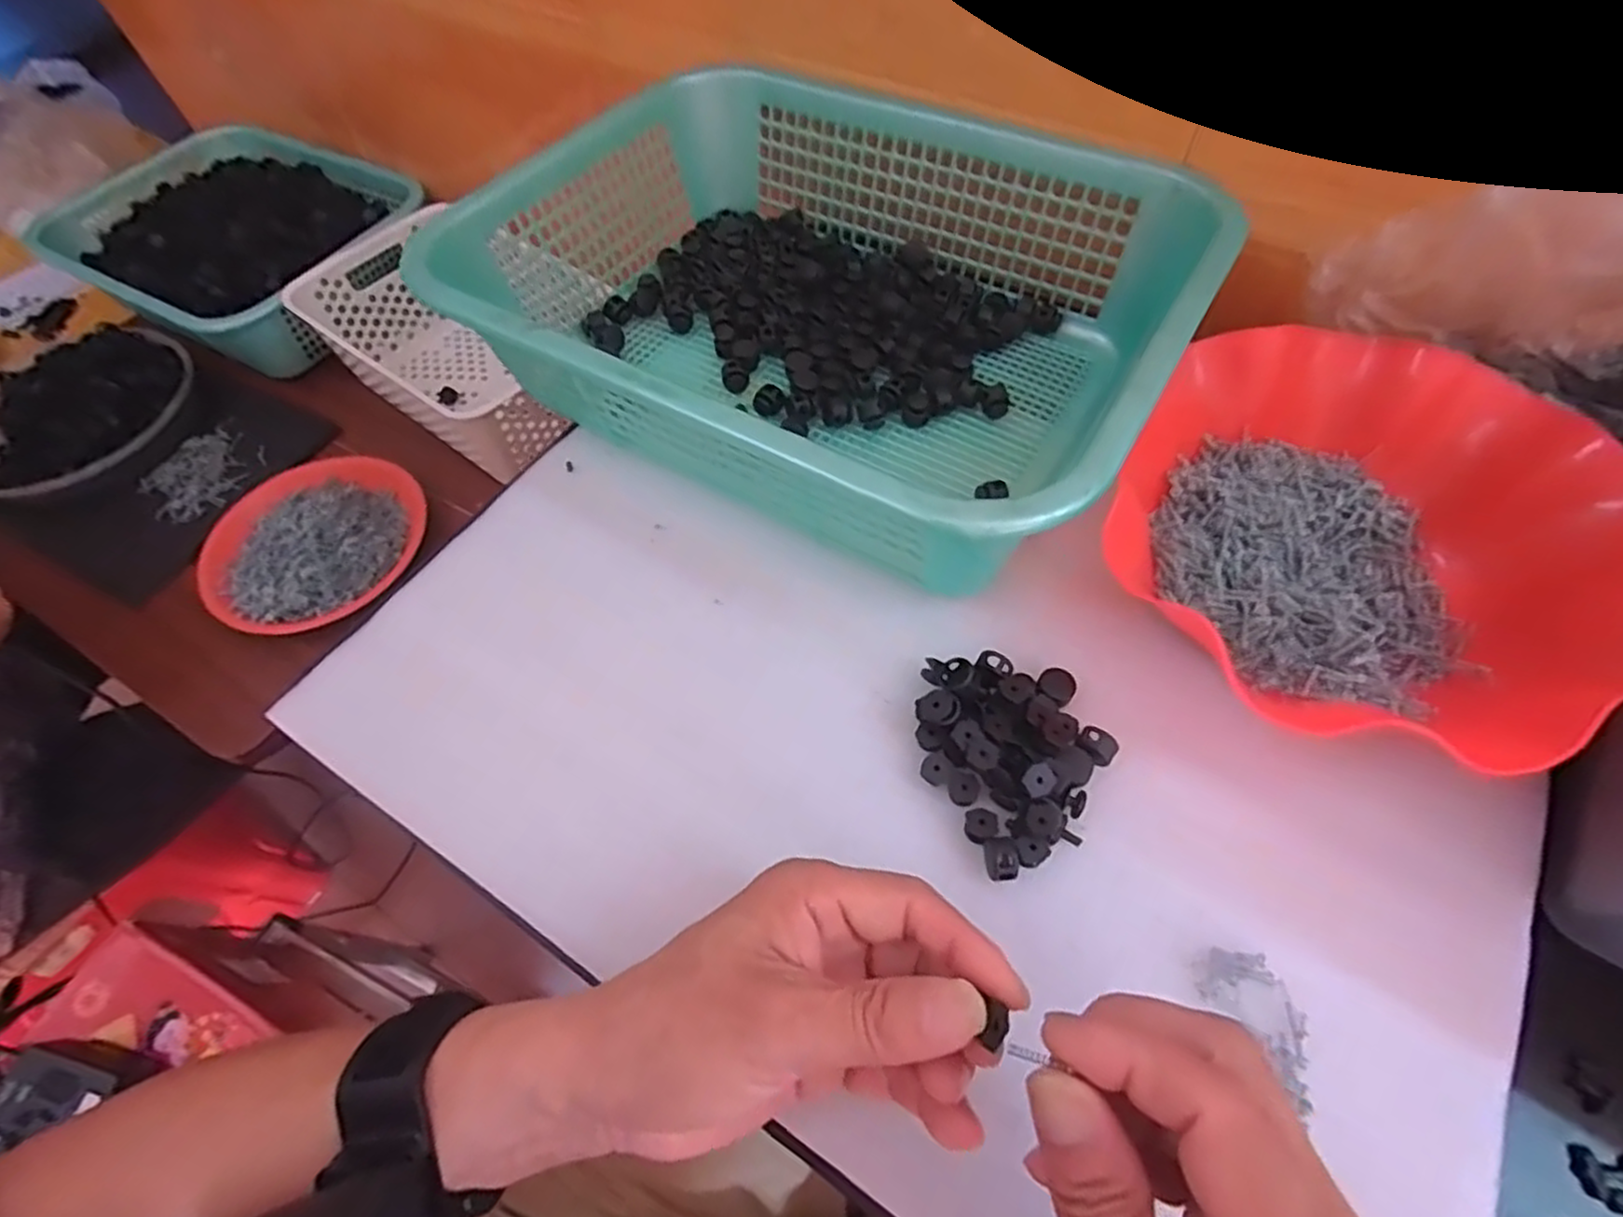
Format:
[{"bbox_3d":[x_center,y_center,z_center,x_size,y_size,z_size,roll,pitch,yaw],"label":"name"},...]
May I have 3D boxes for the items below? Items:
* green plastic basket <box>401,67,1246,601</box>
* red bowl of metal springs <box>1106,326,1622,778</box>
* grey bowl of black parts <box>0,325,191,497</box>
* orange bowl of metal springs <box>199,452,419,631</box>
[{"bbox_3d":[0.010,-0.182,0.428,0.383,0.102,0.284,27,64,18],"label":"green plastic basket"},{"bbox_3d":[0.259,-0.038,0.343,0.211,0.072,0.193,-1,59,2],"label":"red bowl of metal springs"},{"bbox_3d":[-0.768,-0.210,0.750,0.251,0.063,0.231,26,64,17],"label":"grey bowl of black parts"},{"bbox_3d":[-0.463,-0.065,0.676,0.189,0.039,0.196,-7,59,-1],"label":"orange bowl of metal springs"}]

